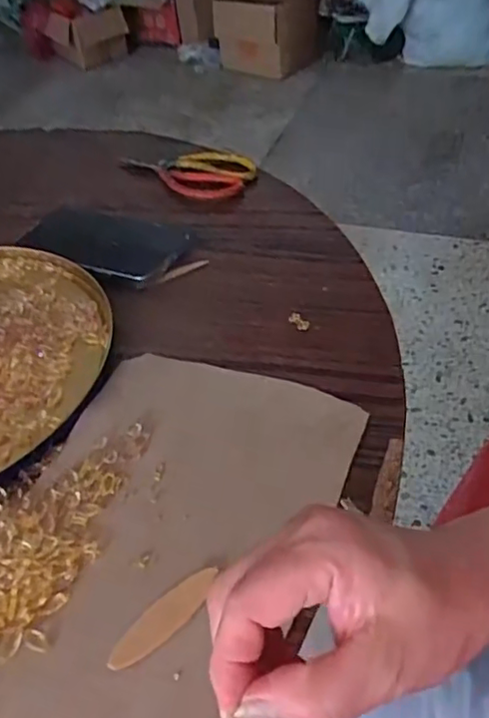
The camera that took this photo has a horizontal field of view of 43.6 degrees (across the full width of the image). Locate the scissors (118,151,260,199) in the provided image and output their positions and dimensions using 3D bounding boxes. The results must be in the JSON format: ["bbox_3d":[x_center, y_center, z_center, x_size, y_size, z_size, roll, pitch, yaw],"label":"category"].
[{"bbox_3d":[-0.062,-0.197,0.640,0.143,0.014,0.082,17,53,20],"label":"scissors"}]

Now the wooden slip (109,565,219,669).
[{"bbox_3d":[-0.042,0.138,0.328,0.070,0.004,0.019,-35,54,-23],"label":"wooden slip"}]

